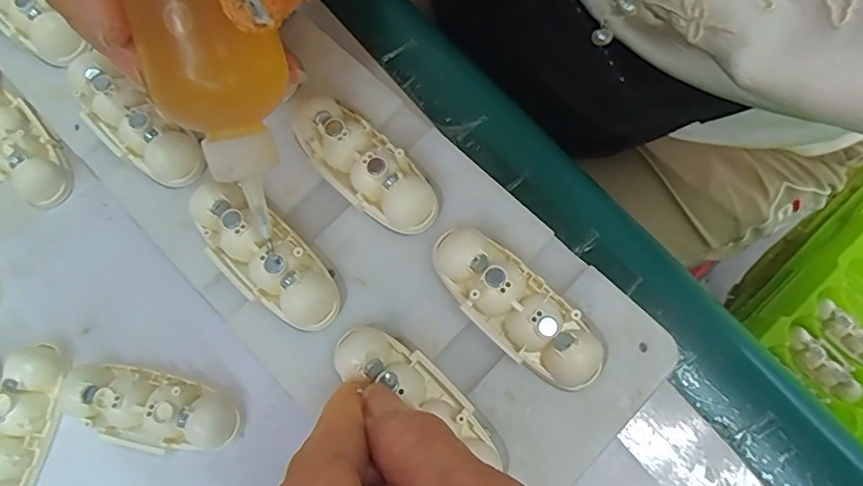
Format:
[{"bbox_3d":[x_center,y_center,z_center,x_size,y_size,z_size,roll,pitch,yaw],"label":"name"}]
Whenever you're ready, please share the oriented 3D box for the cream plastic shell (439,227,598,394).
[{"bbox_3d":[0.026,0.019,0.178,0.061,0.016,0.024,41,80,13],"label":"cream plastic shell"}]

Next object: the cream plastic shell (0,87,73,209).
[{"bbox_3d":[-0.168,-0.042,0.227,0.023,0.016,0.060,-41,76,-8],"label":"cream plastic shell"}]

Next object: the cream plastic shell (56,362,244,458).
[{"bbox_3d":[-0.098,0.058,0.195,0.061,0.014,0.024,11,75,7],"label":"cream plastic shell"}]

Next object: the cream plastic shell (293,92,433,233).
[{"bbox_3d":[-0.024,-0.027,0.192,0.023,0.016,0.059,-41,76,-8],"label":"cream plastic shell"}]

